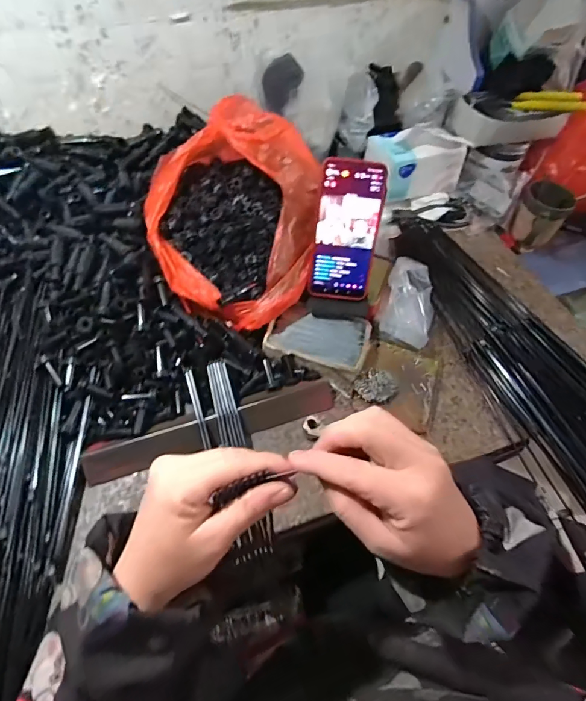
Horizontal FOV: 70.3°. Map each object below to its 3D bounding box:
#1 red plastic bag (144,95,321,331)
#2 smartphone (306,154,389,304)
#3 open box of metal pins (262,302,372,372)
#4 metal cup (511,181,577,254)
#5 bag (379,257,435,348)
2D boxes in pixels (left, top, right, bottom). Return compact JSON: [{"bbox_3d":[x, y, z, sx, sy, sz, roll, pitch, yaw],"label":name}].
[{"bbox_3d":[-0.076,-0.171,0.539,0.207,0.168,0.243,5,53,2],"label":"red plastic bag"},{"bbox_3d":[0.066,-0.144,0.510,0.078,0.163,0.007,5,24,-2],"label":"smartphone"},{"bbox_3d":[0.033,-0.016,0.545,0.128,0.021,0.076,14,66,0],"label":"open box of metal pins"},{"bbox_3d":[0.446,-0.245,0.745,0.073,0.107,0.067,1,53,-1],"label":"metal cup"},{"bbox_3d":[0.165,-0.066,0.582,0.071,0.068,0.121,17,55,10],"label":"bag"}]

